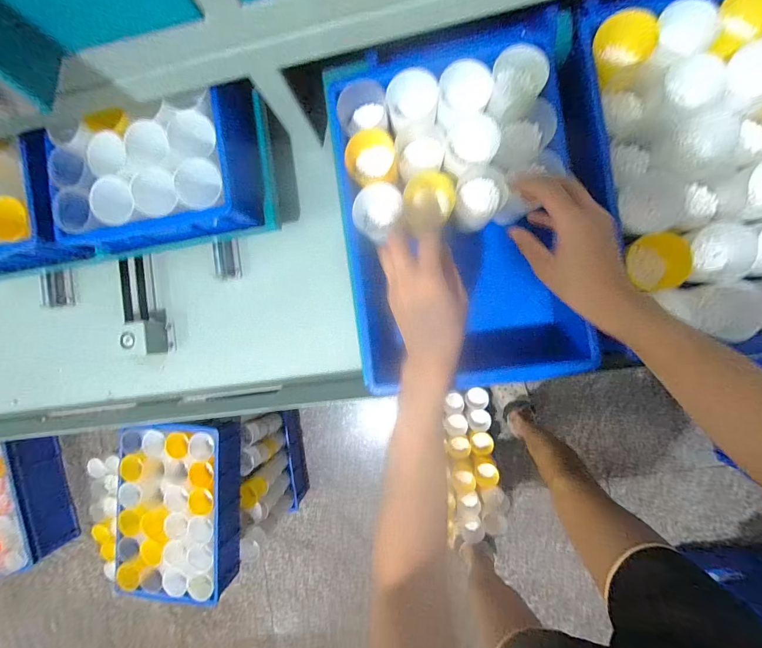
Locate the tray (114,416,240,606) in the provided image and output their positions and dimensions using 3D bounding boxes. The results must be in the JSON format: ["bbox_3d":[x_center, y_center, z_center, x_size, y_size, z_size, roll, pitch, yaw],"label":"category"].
[{"bbox_3d":[-0.491,0.431,0.797,0.256,0.089,0.407,-1,89,7],"label":"tray"}]

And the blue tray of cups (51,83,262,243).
[{"bbox_3d":[-0.340,-0.226,0.495,0.293,0.082,0.188,-8,88,7],"label":"blue tray of cups"}]

